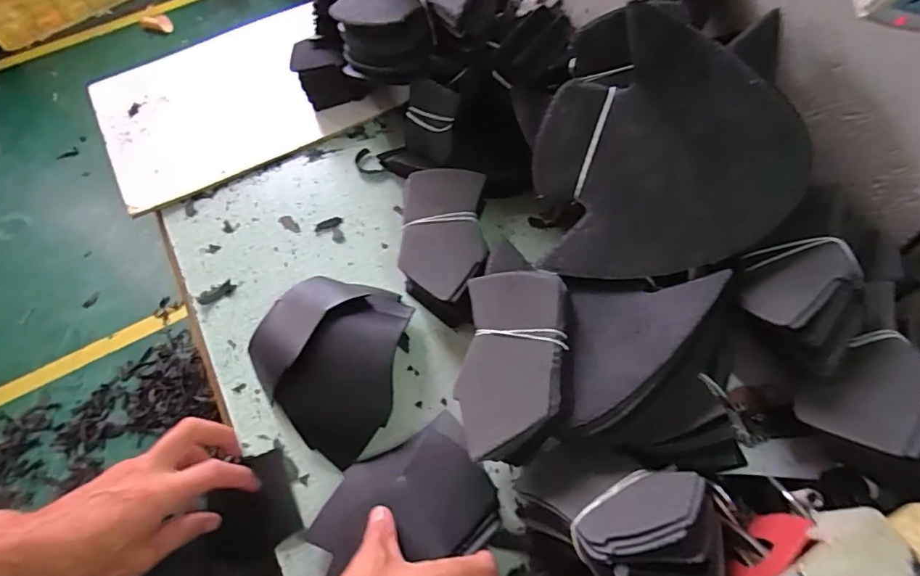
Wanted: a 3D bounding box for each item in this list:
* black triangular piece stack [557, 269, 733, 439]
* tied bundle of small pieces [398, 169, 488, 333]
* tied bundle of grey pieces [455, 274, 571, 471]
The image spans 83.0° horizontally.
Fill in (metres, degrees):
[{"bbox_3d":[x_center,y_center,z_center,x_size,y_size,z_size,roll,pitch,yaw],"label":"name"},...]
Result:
[{"bbox_3d":[0.121,0.039,0.397,0.150,0.030,0.096,-47,43,0],"label":"black triangular piece stack"},{"bbox_3d":[-0.016,-0.041,0.505,0.079,0.043,0.155,0,64,3],"label":"tied bundle of small pieces"},{"bbox_3d":[0.042,0.060,0.409,0.079,0.040,0.143,-5,61,25],"label":"tied bundle of grey pieces"}]

